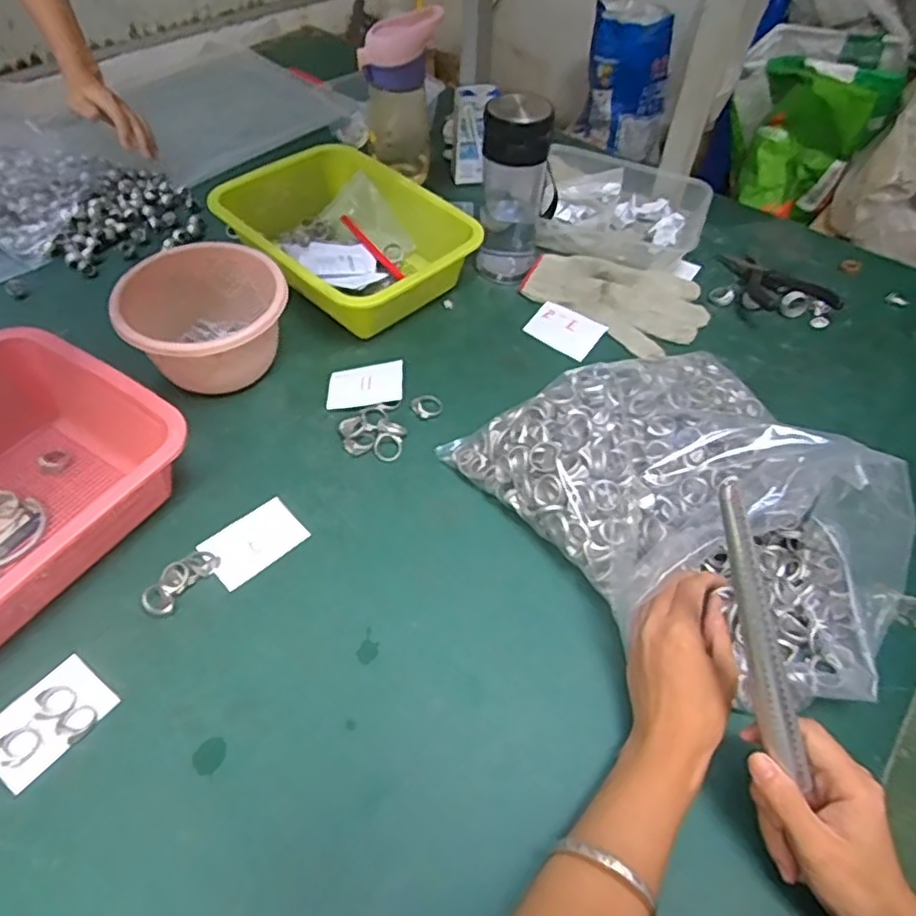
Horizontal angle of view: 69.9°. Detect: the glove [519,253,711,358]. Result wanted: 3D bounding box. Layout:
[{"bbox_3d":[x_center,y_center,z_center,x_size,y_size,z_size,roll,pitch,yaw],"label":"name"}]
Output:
[{"bbox_3d":[0.180,-0.187,0.727,0.186,0.021,0.134,36,59,23],"label":"glove"}]

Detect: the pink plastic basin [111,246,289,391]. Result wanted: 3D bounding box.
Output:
[{"bbox_3d":[-0.235,-0.124,0.623,0.142,0.091,0.142,1,52,-2],"label":"pink plastic basin"}]

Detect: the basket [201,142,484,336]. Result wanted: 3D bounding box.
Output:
[{"bbox_3d":[-0.129,-0.240,0.718,0.192,0.078,0.257,-37,62,-27],"label":"basket"}]

